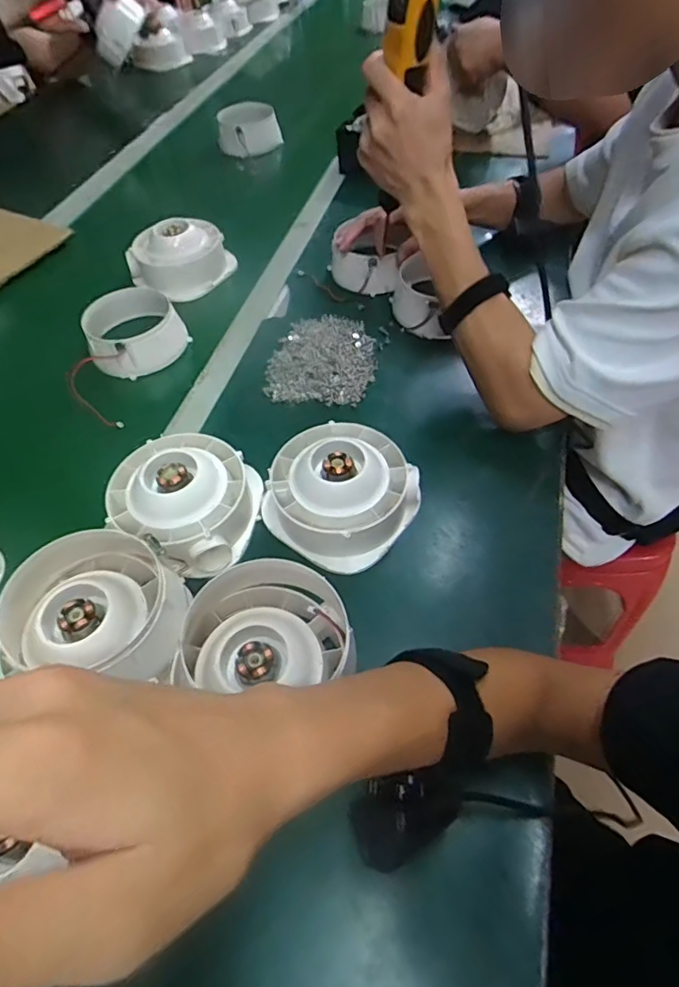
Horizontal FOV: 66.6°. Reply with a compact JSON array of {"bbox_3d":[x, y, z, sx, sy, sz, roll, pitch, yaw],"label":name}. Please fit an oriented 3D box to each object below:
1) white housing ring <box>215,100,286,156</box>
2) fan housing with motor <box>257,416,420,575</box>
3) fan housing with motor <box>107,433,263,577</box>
[{"bbox_3d":[-0.183,-0.727,1.026,0.116,0.069,0.092,-31,59,-17],"label":"white housing ring"},{"bbox_3d":[0.000,-0.007,0.495,0.129,0.065,0.131,-2,56,2],"label":"fan housing with motor"},{"bbox_3d":[-0.151,0.005,0.495,0.131,0.068,0.132,-2,56,2],"label":"fan housing with motor"}]

